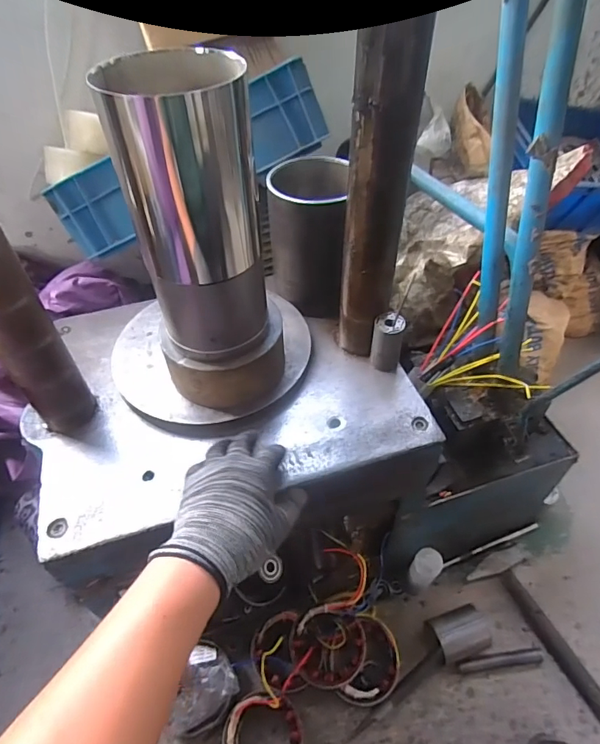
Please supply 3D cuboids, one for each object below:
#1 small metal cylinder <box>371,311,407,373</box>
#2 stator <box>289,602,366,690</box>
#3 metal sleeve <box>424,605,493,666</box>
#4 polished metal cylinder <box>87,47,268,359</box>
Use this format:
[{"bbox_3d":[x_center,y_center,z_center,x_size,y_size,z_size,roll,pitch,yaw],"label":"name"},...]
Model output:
[{"bbox_3d":[0.113,-0.040,0.606,0.039,0.074,0.034,11,50,10],"label":"small metal cylinder"},{"bbox_3d":[0.045,0.433,0.731,0.113,0.047,0.107,0,49,0],"label":"stator"},{"bbox_3d":[0.257,0.430,0.759,0.088,0.066,0.068,-14,49,-11],"label":"metal sleeve"},{"bbox_3d":[-0.098,-0.142,0.447,0.113,0.263,0.091,-2,48,0],"label":"polished metal cylinder"}]

